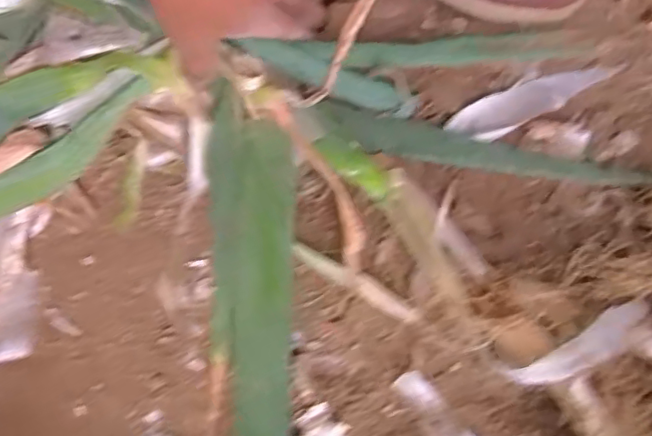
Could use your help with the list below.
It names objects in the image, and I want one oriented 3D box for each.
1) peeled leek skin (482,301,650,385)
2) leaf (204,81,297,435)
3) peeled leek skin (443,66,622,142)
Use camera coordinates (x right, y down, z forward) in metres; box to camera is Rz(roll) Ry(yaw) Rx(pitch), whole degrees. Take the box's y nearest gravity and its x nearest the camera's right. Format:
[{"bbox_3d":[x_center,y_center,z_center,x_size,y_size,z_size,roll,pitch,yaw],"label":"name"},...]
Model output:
[{"bbox_3d":[0.148,0.074,0.348,0.101,0.015,0.028,-18,73,-7],"label":"peeled leek skin"},{"bbox_3d":[-0.041,0.078,0.372,0.056,0.022,0.328,-6,76,-1],"label":"leaf"},{"bbox_3d":[0.147,-0.088,0.429,0.122,0.009,0.033,-28,74,-10],"label":"peeled leek skin"}]

